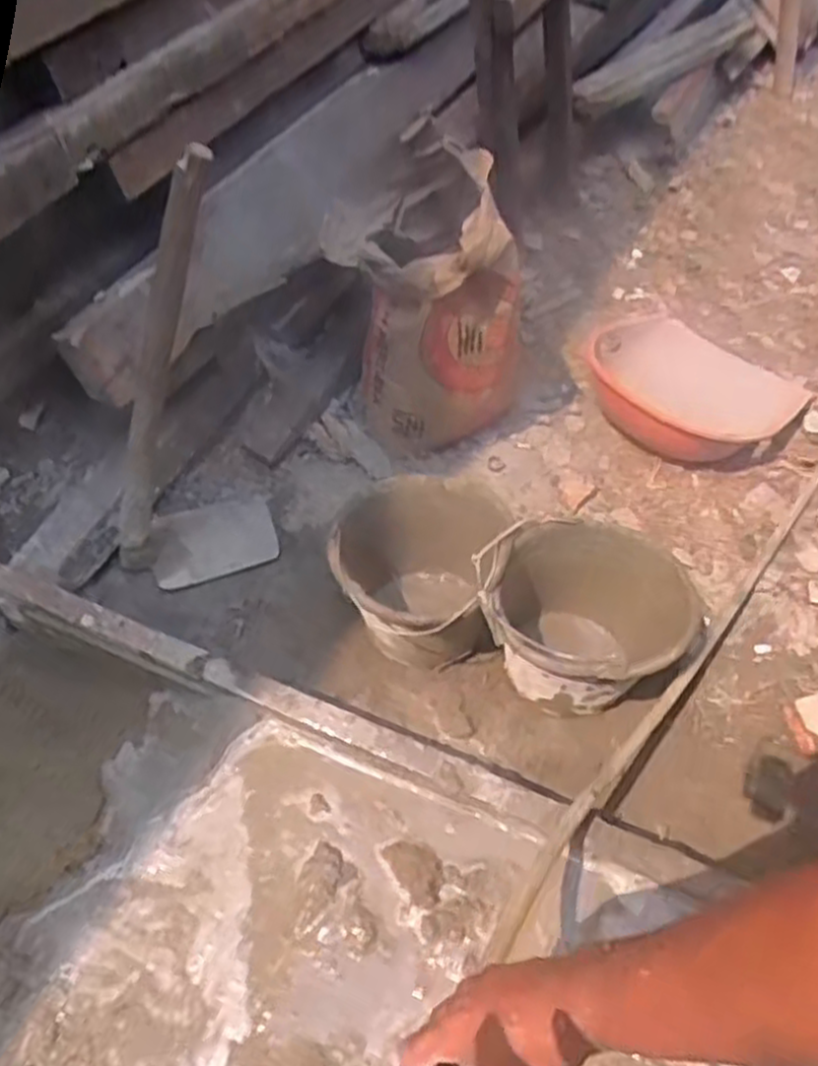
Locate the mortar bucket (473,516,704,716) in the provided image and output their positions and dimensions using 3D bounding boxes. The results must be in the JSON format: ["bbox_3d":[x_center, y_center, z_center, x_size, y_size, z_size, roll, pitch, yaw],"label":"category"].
[{"bbox_3d":[0.263,0.143,1.218,0.315,0.223,0.258,-5,52,-4],"label":"mortar bucket"}]

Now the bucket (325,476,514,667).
[{"bbox_3d":[0.013,0.081,1.273,0.260,0.214,0.277,0,51,0],"label":"bucket"}]

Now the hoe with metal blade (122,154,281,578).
[{"bbox_3d":[-0.377,-0.188,1.216,0.282,0.641,0.180,-17,53,-13],"label":"hoe with metal blade"}]

